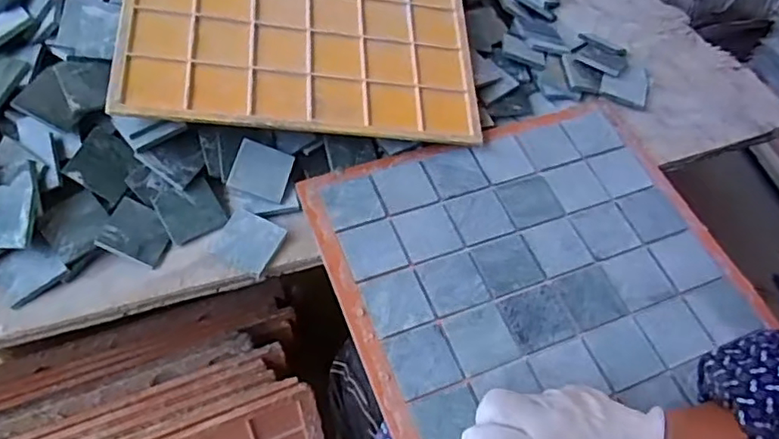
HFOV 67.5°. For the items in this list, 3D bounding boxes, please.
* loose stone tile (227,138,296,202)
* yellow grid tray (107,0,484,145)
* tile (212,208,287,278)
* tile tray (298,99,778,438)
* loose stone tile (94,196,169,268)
[{"bbox_3d":[-0.116,-0.044,0.531,0.050,0.004,0.049,21,67,-20],"label":"loose stone tile"},{"bbox_3d":[-0.080,-0.236,0.595,0.337,0.008,0.342,3,67,-16],"label":"yellow grid tray"},{"bbox_3d":[-0.121,0.019,0.501,0.050,0.005,0.047,24,74,8],"label":"tile"},{"bbox_3d":[0.129,0.044,0.500,0.338,0.010,0.308,-18,62,-16],"label":"tile tray"},{"bbox_3d":[-0.212,0.010,0.491,0.050,0.005,0.049,28,57,-17],"label":"loose stone tile"}]

